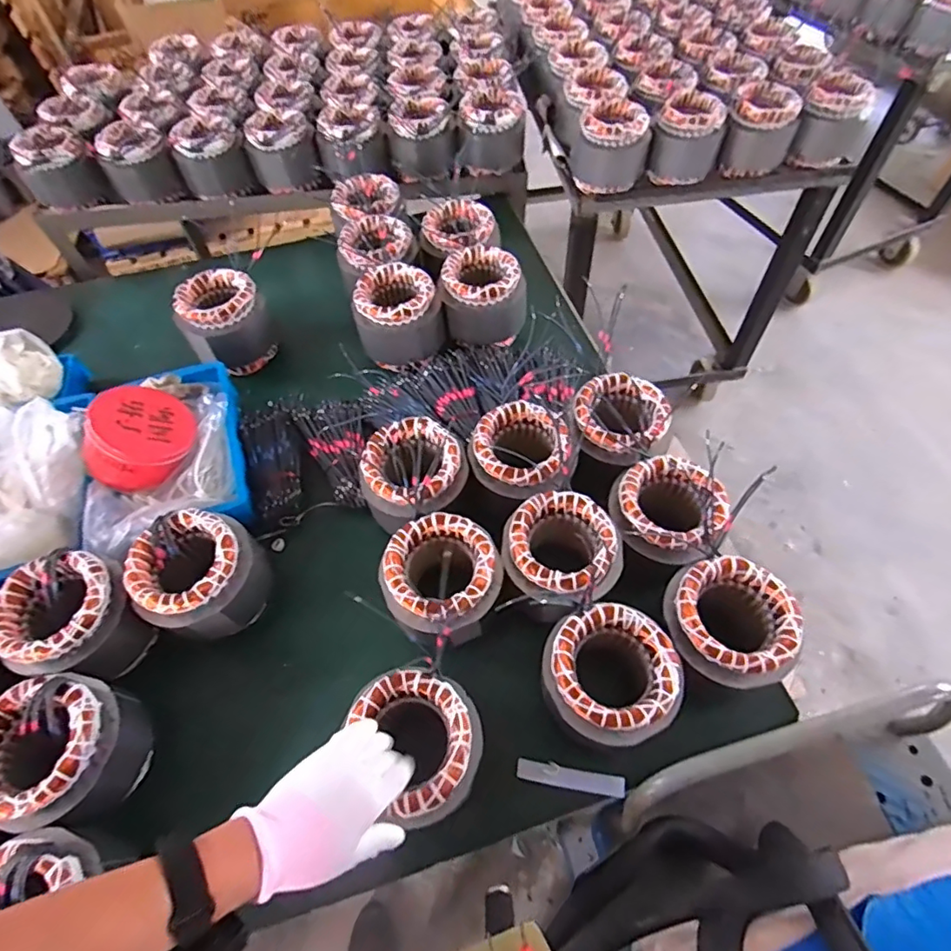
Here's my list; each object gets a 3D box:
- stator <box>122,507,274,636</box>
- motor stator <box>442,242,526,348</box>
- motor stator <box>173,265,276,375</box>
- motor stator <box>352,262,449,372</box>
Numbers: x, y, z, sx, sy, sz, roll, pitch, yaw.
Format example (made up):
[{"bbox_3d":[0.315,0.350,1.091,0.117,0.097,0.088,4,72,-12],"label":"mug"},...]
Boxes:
[{"bbox_3d":[-0.355,0.136,0.708,0.145,0.127,0.145,-34,63,-17],"label":"stator"},{"bbox_3d":[0.016,-0.320,0.959,0.143,0.097,0.147,5,59,6],"label":"motor stator"},{"bbox_3d":[-0.438,-0.269,0.959,0.136,0.124,0.138,-1,58,2],"label":"motor stator"},{"bbox_3d":[-0.133,-0.279,0.936,0.148,0.106,0.156,-12,58,-5],"label":"motor stator"}]

